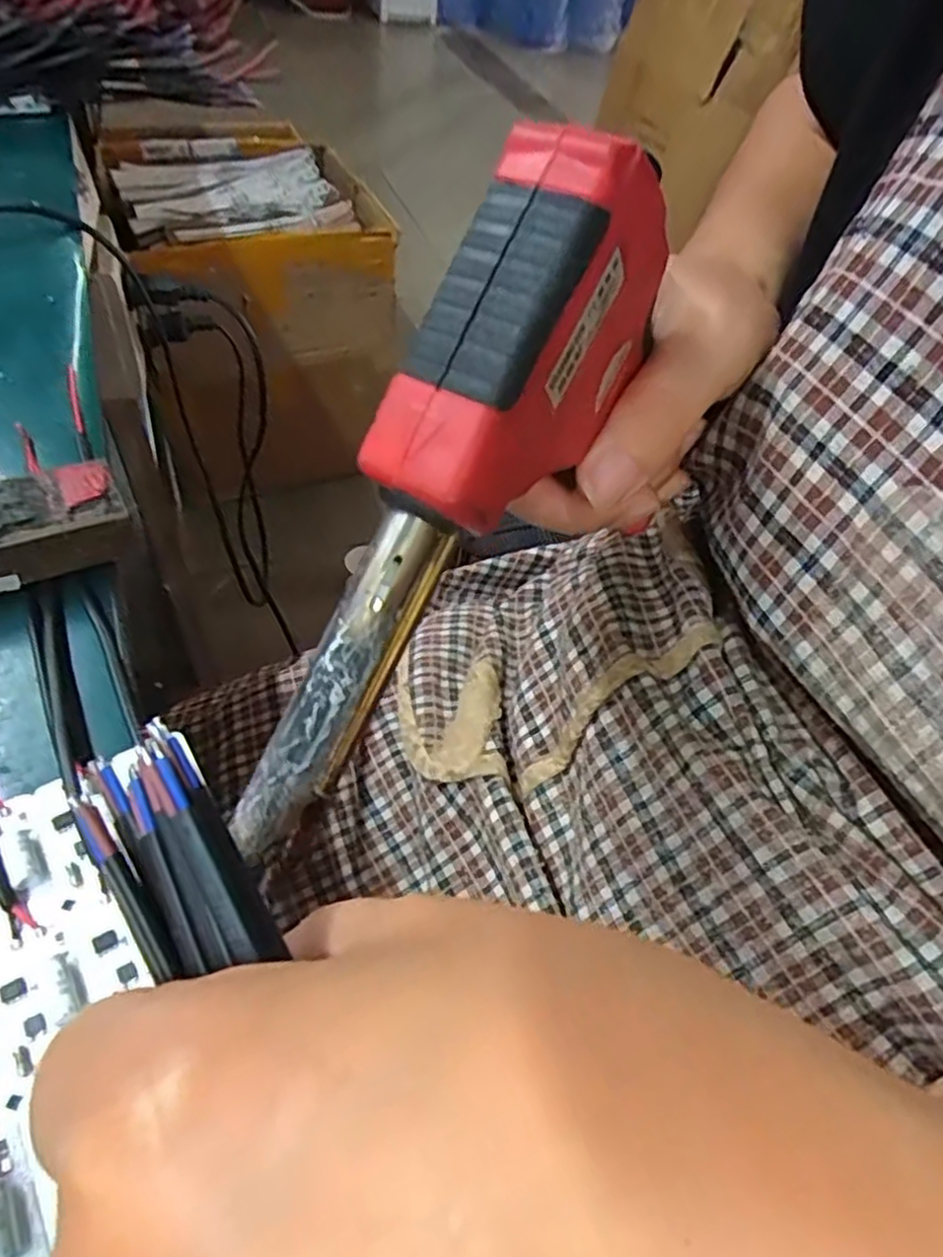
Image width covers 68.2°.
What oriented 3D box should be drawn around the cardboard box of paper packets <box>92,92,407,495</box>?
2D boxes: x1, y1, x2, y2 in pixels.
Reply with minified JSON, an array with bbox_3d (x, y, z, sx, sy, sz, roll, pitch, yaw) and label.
[{"bbox_3d":[-0.371,-0.568,1.228,0.360,0.428,0.520,-16,56,-19],"label":"cardboard box of paper packets"}]

